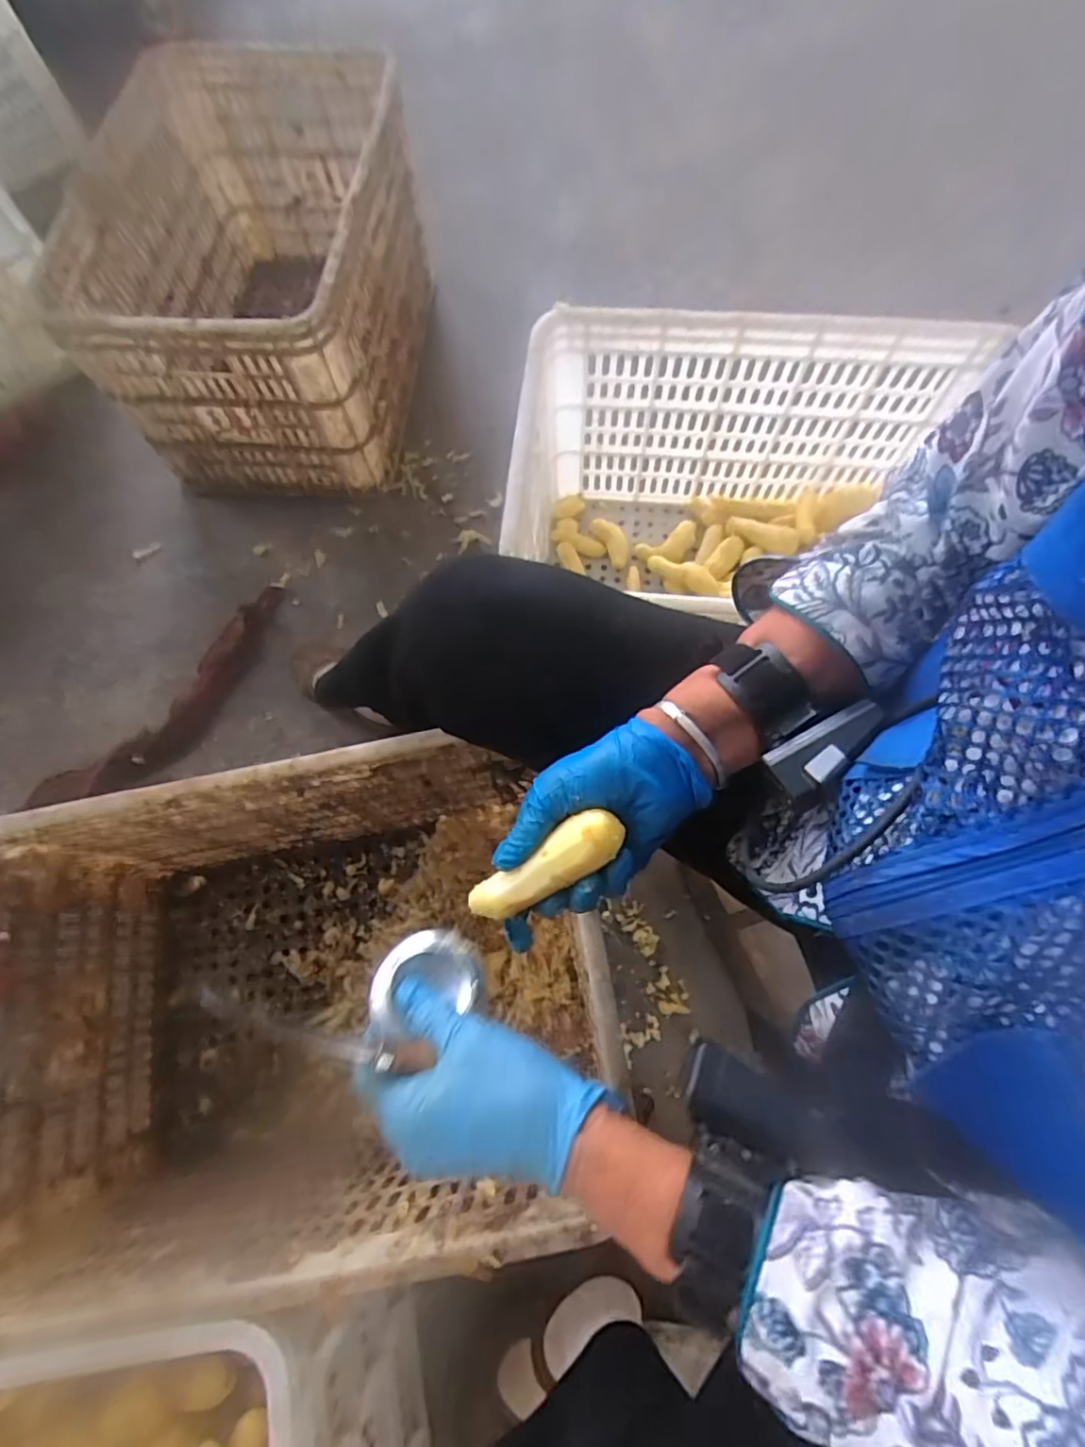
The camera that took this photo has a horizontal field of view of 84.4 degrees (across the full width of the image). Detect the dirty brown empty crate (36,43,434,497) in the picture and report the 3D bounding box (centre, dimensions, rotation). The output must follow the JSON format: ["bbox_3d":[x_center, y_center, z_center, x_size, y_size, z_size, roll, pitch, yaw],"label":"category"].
[{"bbox_3d":[-0.399,-0.635,0.861,0.378,0.287,0.516,0,72,1],"label":"dirty brown empty crate"}]

